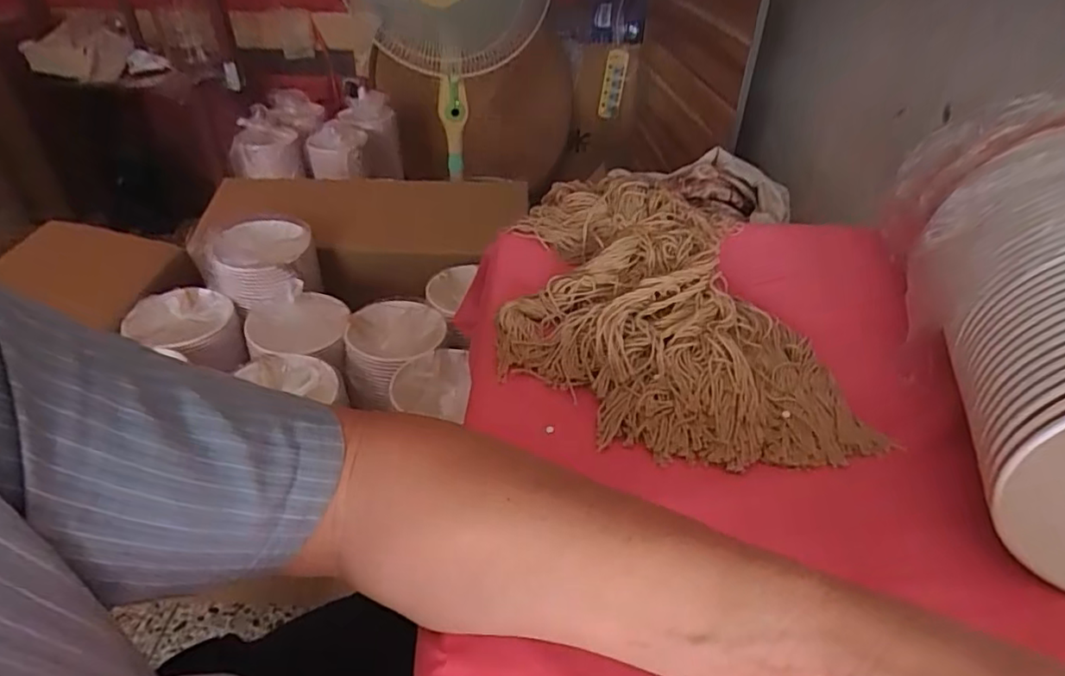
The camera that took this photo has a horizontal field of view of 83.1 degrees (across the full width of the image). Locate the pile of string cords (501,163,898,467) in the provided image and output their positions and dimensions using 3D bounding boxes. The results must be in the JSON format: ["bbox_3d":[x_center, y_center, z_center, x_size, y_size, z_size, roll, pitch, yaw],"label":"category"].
[{"bbox_3d":[0.098,-0.044,0.494,0.247,0.059,0.338,-1,39,-1],"label":"pile of string cords"}]

